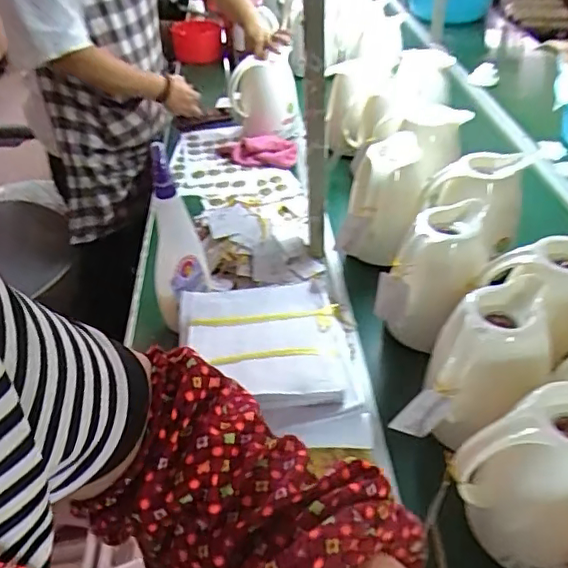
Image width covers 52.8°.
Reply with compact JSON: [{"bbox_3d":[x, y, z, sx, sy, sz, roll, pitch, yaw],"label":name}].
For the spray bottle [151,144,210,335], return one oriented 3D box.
[{"bbox_3d":[-0.163,-0.063,0.840,0.066,0.270,0.076,14,42,18],"label":"spray bottle"}]

